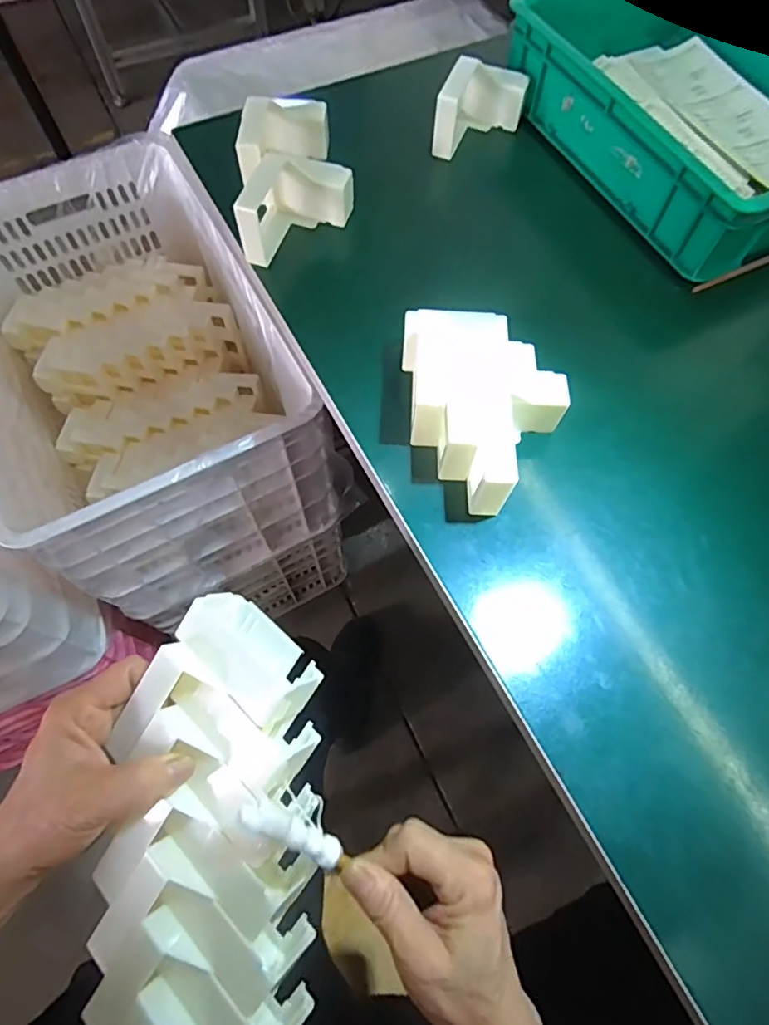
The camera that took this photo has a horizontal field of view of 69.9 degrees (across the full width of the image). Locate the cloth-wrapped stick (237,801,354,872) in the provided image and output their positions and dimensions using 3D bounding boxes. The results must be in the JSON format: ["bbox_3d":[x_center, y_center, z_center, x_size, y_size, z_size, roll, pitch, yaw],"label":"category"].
[{"bbox_3d":[-0.044,0.158,0.271,0.062,0.009,0.013,42,67,-23],"label":"cloth-wrapped stick"}]

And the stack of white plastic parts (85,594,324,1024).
[{"bbox_3d":[-0.095,0.180,0.285,0.112,0.065,0.259,2,79,1],"label":"stack of white plastic parts"}]

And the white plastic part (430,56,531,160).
[{"bbox_3d":[0.093,-0.403,0.549,0.074,0.057,0.101,24,68,10],"label":"white plastic part"}]

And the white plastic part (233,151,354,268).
[{"bbox_3d":[-0.076,-0.268,0.487,0.096,0.059,0.079,-1,66,-1],"label":"white plastic part"}]

